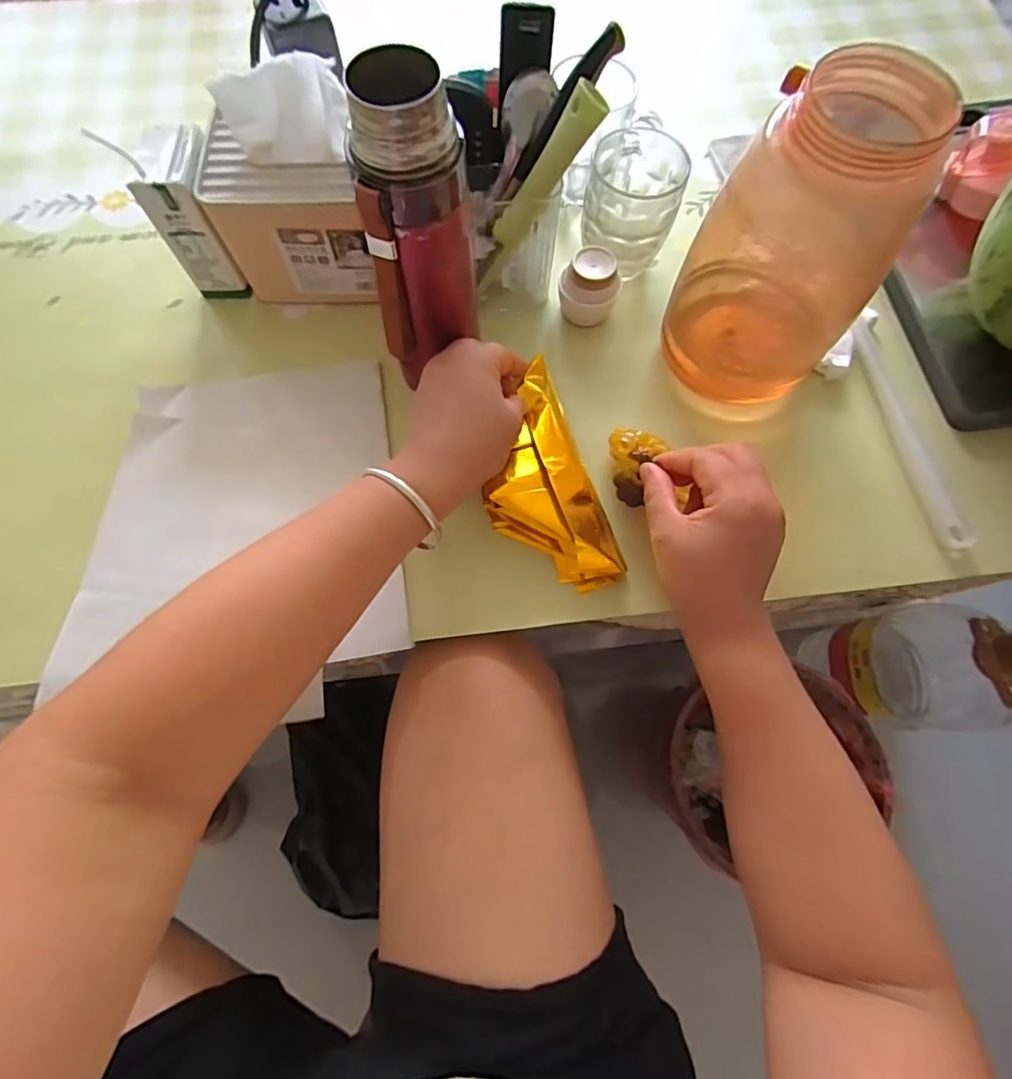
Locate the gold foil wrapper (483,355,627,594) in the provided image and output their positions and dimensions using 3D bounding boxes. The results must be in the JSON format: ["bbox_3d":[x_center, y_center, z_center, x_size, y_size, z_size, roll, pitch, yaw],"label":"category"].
[{"bbox_3d":[0.026,-0.048,0.400,0.083,0.042,0.176,-11,73,-6],"label":"gold foil wrapper"}]

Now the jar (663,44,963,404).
[{"bbox_3d":[0.188,-0.179,0.354,0.105,0.206,0.115,0,71,-1],"label":"jar"}]

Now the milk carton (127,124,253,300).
[{"bbox_3d":[-0.249,-0.261,0.434,0.044,0.112,0.064,1,70,-1],"label":"milk carton"}]

